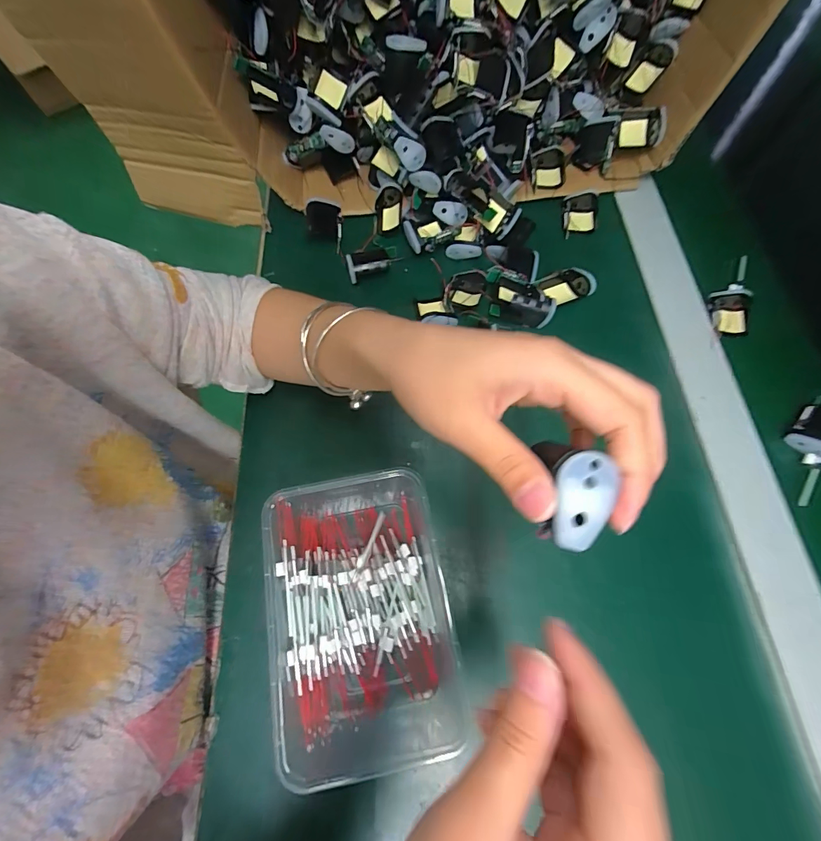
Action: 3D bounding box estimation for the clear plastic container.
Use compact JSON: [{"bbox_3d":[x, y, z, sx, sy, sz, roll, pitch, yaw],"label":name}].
[{"bbox_3d":[-0.030,0.132,0.266,0.114,0.057,0.181,-10,69,-3],"label":"clear plastic container"}]

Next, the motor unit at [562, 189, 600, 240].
[{"bbox_3d":[0.187,-0.228,0.429,0.037,0.019,0.051,7,69,4],"label":"motor unit"}]

